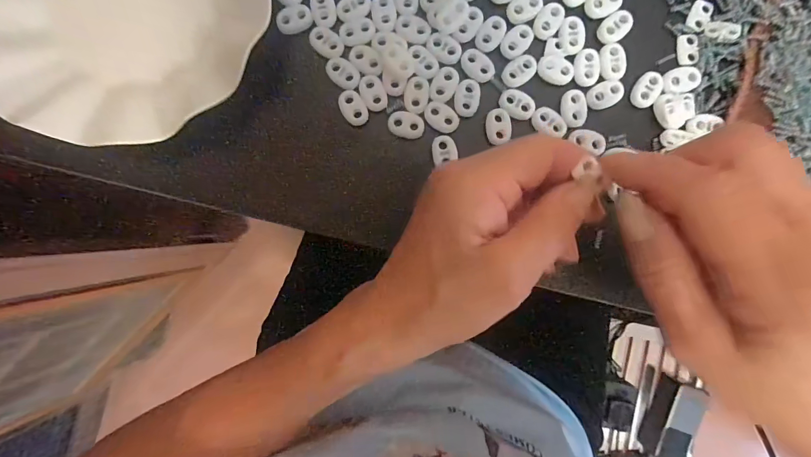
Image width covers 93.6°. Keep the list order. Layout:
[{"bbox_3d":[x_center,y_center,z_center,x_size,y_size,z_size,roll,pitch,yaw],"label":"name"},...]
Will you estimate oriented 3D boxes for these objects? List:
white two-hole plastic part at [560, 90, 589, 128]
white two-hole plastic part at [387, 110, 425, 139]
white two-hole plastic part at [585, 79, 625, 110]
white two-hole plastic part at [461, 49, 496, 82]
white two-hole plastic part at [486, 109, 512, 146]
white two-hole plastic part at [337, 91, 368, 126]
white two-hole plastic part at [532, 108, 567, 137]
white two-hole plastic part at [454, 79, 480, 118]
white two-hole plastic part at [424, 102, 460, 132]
[{"bbox_3d":[0.104,-0.074,0.234,0.015,0.004,0.022,-8,90,0],"label":"white two-hole plastic part"},{"bbox_3d":[0.001,-0.065,0.236,0.022,0.004,0.015,11,90,0],"label":"white two-hole plastic part"},{"bbox_3d":[0.123,-0.083,0.233,0.022,0.004,0.016,-29,90,0],"label":"white two-hole plastic part"},{"bbox_3d":[0.045,-0.101,0.235,0.023,0.004,0.015,40,90,0],"label":"white two-hole plastic part"},{"bbox_3d":[0.058,-0.063,0.235,0.015,0.004,0.020,-8,90,0],"label":"white two-hole plastic part"},{"bbox_3d":[-0.032,-0.075,0.234,0.014,0.004,0.023,-29,90,0],"label":"white two-hole plastic part"},{"bbox_3d":[0.089,-0.065,0.234,0.022,0.004,0.015,32,90,0],"label":"white two-hole plastic part"},{"bbox_3d":[0.038,-0.081,0.234,0.015,0.004,0.022,4,90,0],"label":"white two-hole plastic part"},{"bbox_3d":[0.022,-0.069,0.235,0.023,0.004,0.016,34,90,0],"label":"white two-hole plastic part"}]

